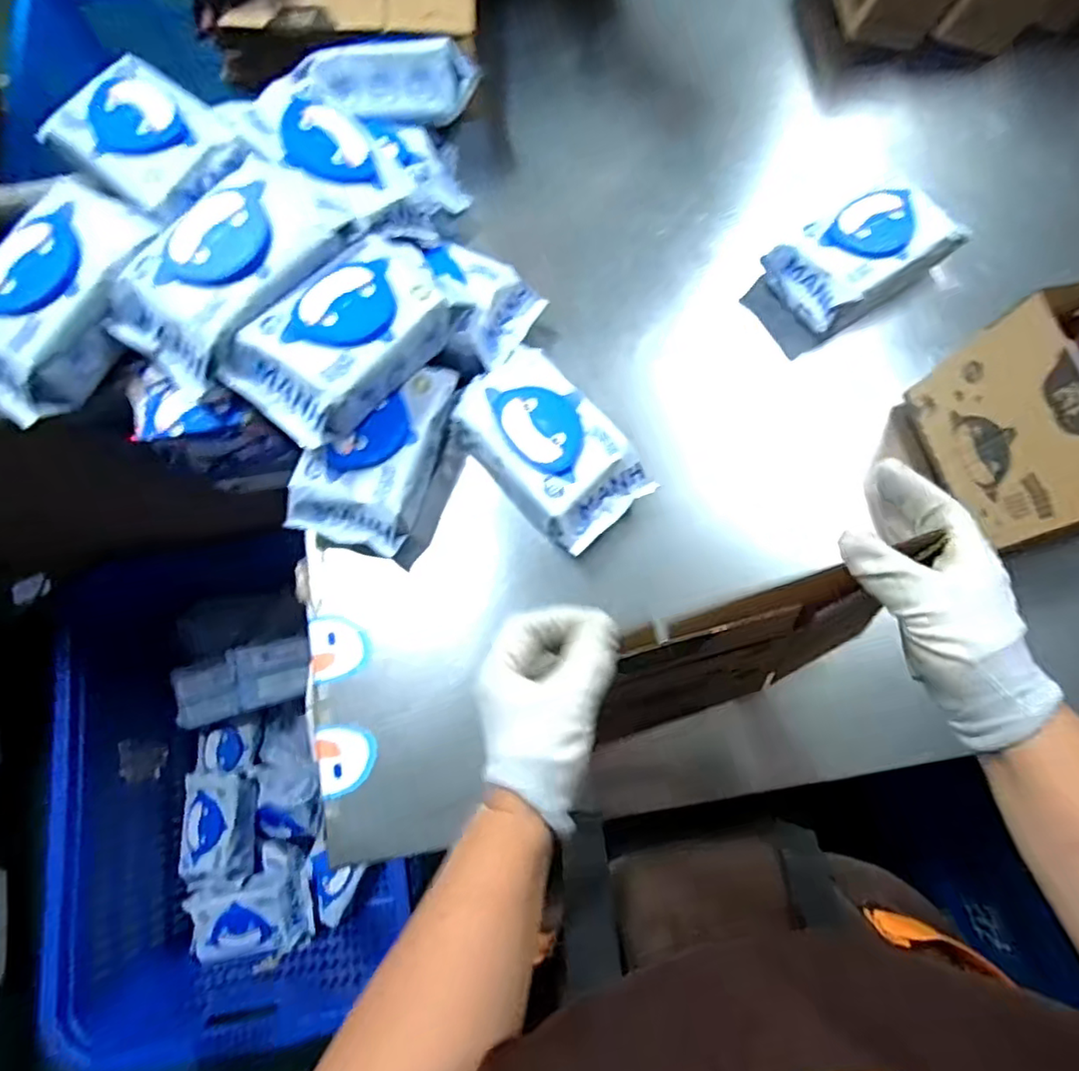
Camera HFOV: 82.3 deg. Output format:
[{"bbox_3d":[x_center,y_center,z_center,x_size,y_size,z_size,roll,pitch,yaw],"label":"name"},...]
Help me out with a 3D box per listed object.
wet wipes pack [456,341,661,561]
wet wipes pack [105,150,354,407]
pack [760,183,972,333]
[{"bbox_3d":[0.010,-0.084,0.618,0.116,0.079,0.193,-40,79,-10],"label":"wet wipes pack"},{"bbox_3d":[-0.272,-0.239,0.540,0.120,0.055,0.212,37,78,9],"label":"wet wipes pack"},{"bbox_3d":[0.358,-0.313,0.674,0.197,0.060,0.108,-33,78,-9],"label":"pack"}]

